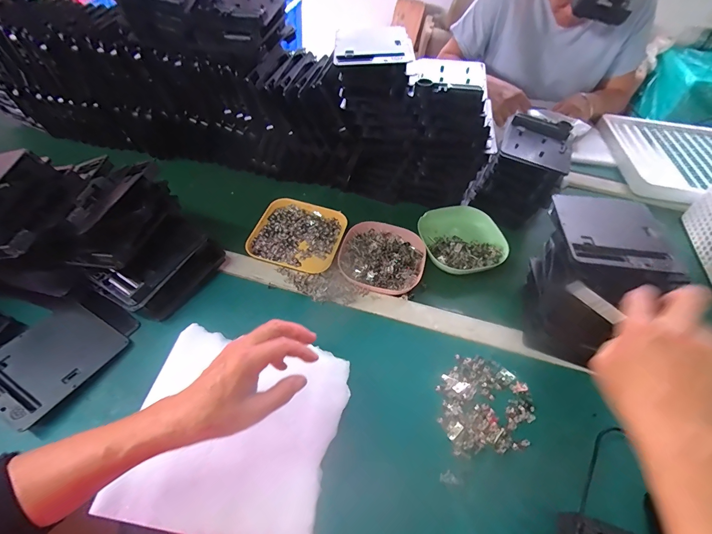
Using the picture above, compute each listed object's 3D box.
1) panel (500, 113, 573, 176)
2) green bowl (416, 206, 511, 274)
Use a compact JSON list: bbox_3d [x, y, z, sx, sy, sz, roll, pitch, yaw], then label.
[{"bbox_3d":[0.317,-0.216,0.596,0.111,0.023,0.122,24,54,12],"label":"panel"},{"bbox_3d":[0.189,-0.047,0.616,0.137,0.046,0.135,3,53,-3],"label":"green bowl"}]

